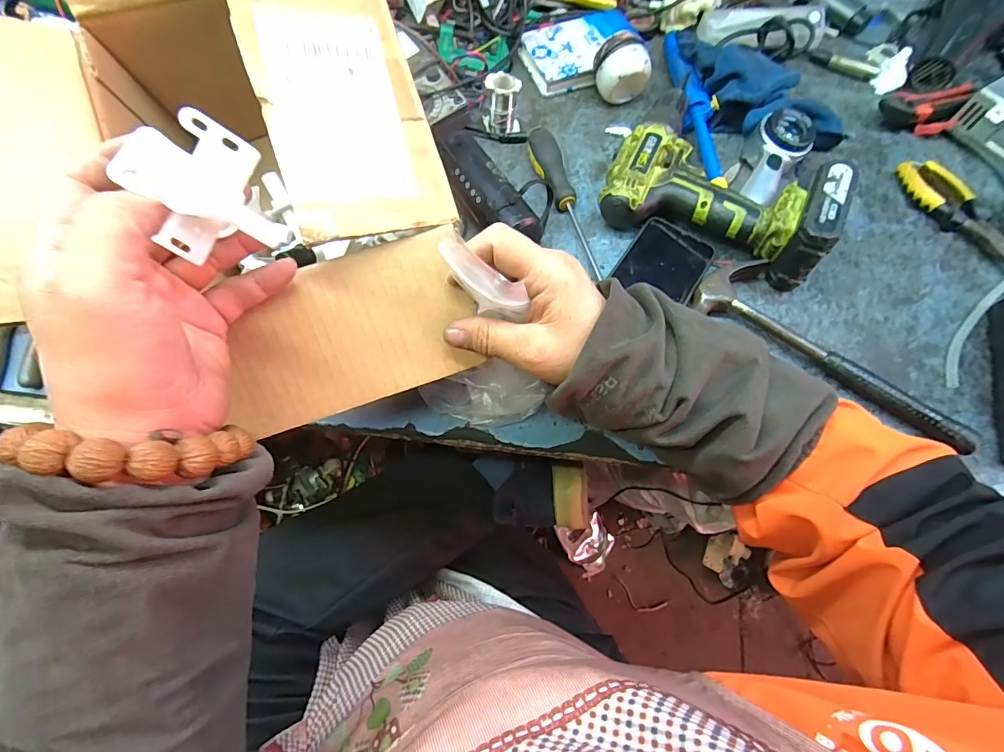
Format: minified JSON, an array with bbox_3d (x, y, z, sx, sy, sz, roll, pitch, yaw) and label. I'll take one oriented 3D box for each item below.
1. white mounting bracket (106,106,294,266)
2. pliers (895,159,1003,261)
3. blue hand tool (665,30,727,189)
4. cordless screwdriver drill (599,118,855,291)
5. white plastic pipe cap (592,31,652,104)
[{"bbox_3d":[-0.151,-0.095,0.229,0.057,0.030,0.069,-27,110,-11],"label":"white mounting bracket"},{"bbox_3d":[0.497,-0.175,0.466,0.057,0.016,0.163,-32,69,-12],"label":"pliers"},{"bbox_3d":[0.230,-0.318,0.517,0.033,0.028,0.266,0,66,1],"label":"blue hand tool"},{"bbox_3d":[0.212,-0.184,0.440,0.212,0.073,0.117,25,69,11],"label":"cordless screwdriver drill"},{"bbox_3d":[0.143,-0.367,0.529,0.054,0.066,0.048,-13,66,-5],"label":"white plastic pipe cap"}]

